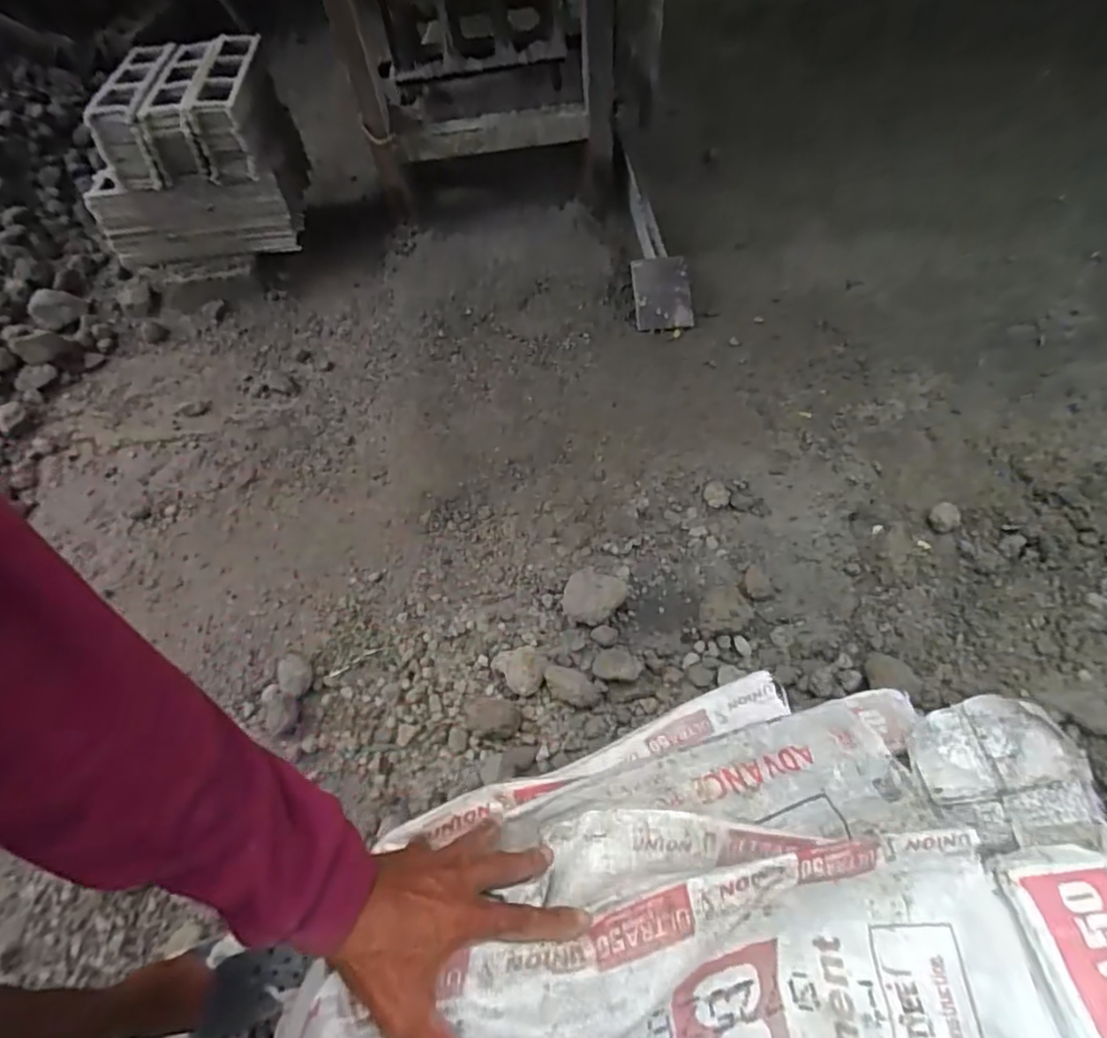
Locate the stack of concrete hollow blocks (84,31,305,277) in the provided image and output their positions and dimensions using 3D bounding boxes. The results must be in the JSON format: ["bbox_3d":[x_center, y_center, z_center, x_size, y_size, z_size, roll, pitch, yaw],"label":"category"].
[{"bbox_3d":[-0.813,-0.818,1.377,0.407,0.313,0.467,-12,57,2],"label":"stack of concrete hollow blocks"}]

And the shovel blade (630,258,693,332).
[{"bbox_3d":[0.223,-0.464,1.274,0.111,0.015,0.144,-7,93,5],"label":"shovel blade"}]

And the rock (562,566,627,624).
[{"bbox_3d":[0.062,0.123,0.935,0.087,0.057,0.071,13,61,16],"label":"rock"}]

